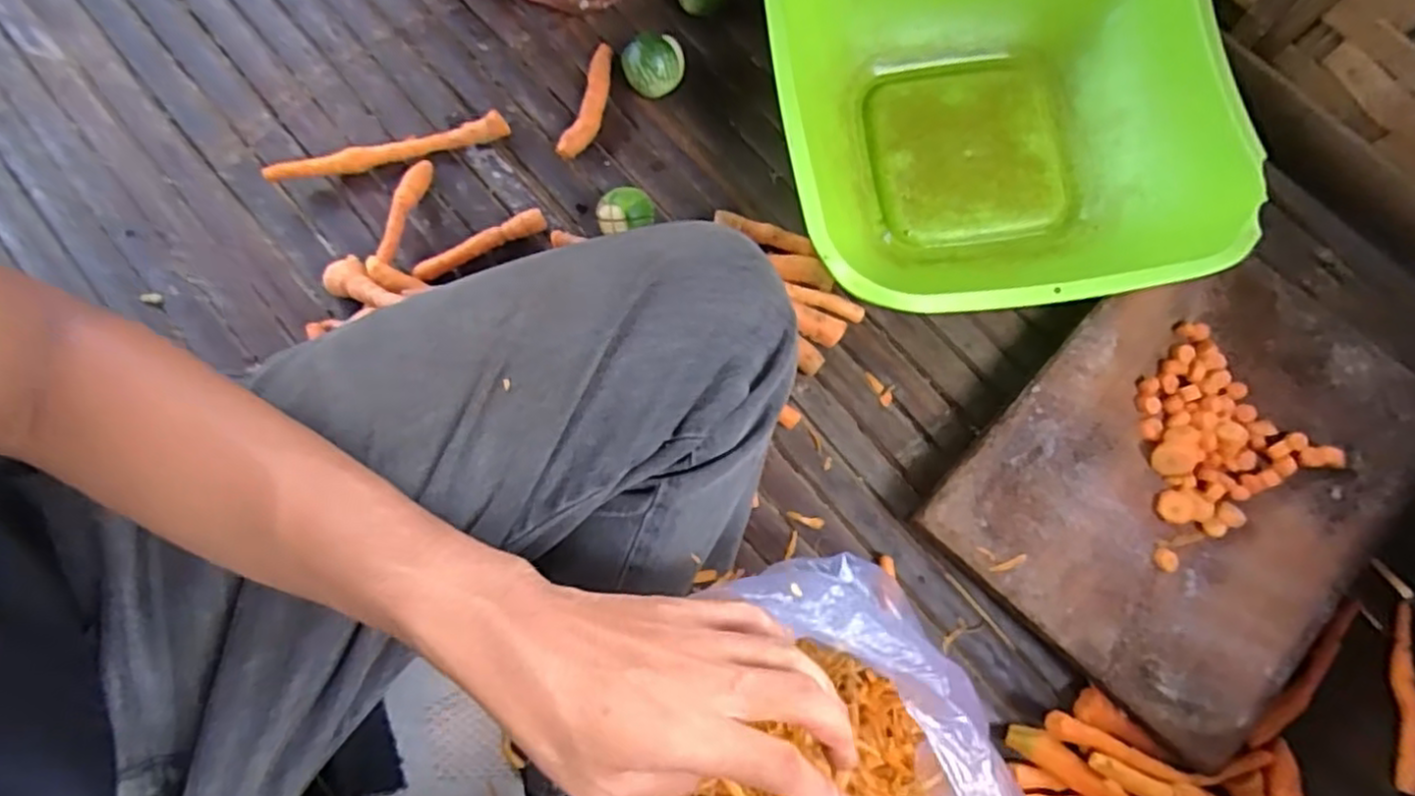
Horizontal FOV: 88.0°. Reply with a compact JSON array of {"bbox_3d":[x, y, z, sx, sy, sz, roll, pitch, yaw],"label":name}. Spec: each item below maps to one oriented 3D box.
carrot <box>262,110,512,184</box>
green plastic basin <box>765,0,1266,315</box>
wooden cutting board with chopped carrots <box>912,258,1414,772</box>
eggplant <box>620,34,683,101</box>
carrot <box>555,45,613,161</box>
[{"bbox_3d":[-0.238,-0.184,0.544,0.178,0.019,0.014,-16,76,-3],"label":"carrot"},{"bbox_3d":[0.195,-0.188,0.509,0.281,0.100,0.280,-7,76,-1],"label":"green plastic basin"},{"bbox_3d":[0.315,0.049,0.480,0.228,0.039,0.298,42,80,10],"label":"wooden cutting board with chopped carrots"},{"bbox_3d":[-0.040,-0.244,0.543,0.044,0.043,0.036,-6,75,-1],"label":"eggplant"},{"bbox_3d":[-0.087,-0.222,0.550,0.021,0.020,0.087,19,77,5],"label":"carrot"}]

